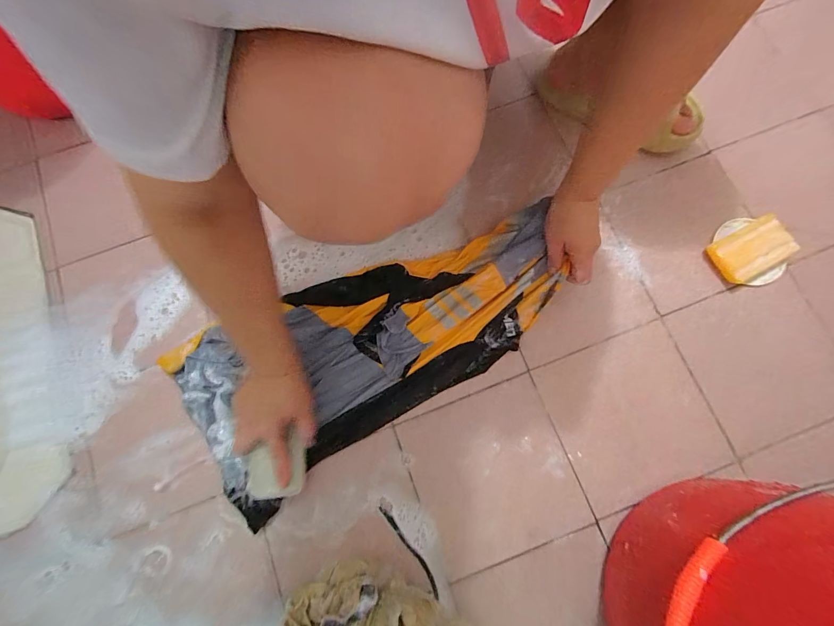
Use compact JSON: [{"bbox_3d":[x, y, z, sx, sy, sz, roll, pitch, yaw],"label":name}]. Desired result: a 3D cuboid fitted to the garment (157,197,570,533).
[{"bbox_3d":[-0.061,0.050,0.473,0.521,0.058,0.255,-25,79,0],"label":"garment"}]

